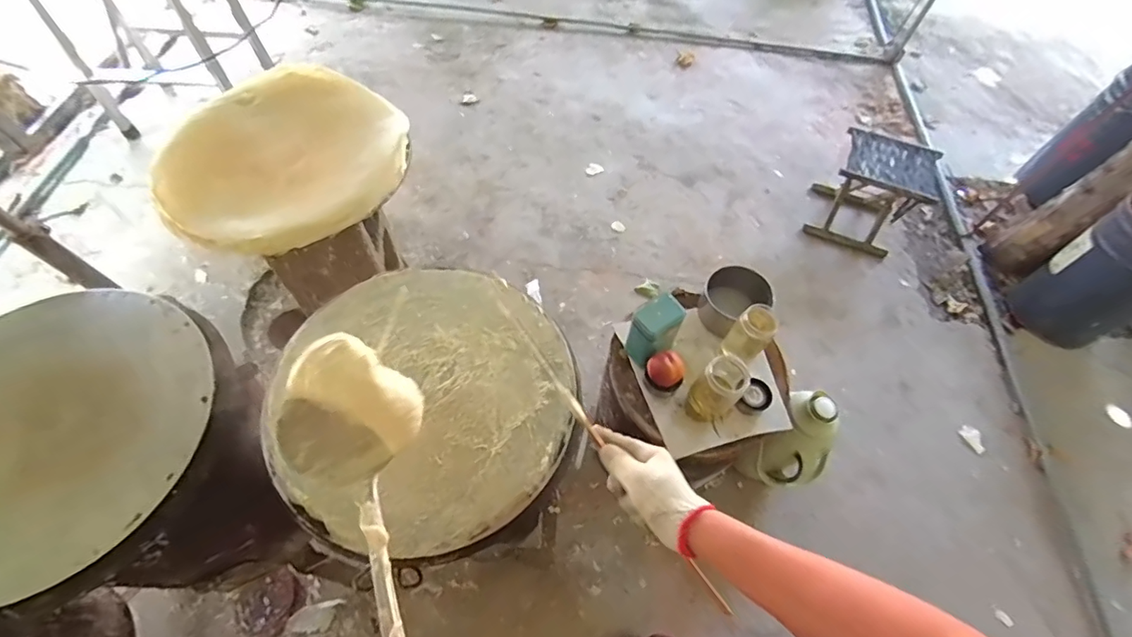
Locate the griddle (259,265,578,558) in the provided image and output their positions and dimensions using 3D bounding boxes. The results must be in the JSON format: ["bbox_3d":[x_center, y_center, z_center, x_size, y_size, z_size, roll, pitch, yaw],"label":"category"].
[{"bbox_3d":[-0.187,0.096,0.647,0.381,0.036,0.378,1,59,-1],"label":"griddle"}]

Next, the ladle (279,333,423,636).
[{"bbox_3d":[-0.133,0.184,0.362,0.113,0.093,0.358,-21,65,-13],"label":"ladle"}]

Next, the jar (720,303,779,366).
[{"bbox_3d":[0.354,0.032,0.954,0.068,0.138,0.071,1,61,-2],"label":"jar"}]

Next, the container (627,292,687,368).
[{"bbox_3d":[0.173,0.029,0.965,0.090,0.145,0.071,-32,66,-18],"label":"container"}]

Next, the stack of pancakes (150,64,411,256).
[{"bbox_3d":[-0.437,-0.268,0.807,0.344,0.061,0.376,9,60,4],"label":"stack of pancakes"}]

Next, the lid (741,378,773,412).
[{"bbox_3d":[0.378,0.150,0.971,0.058,0.016,0.066,46,62,-1],"label":"lid"}]

